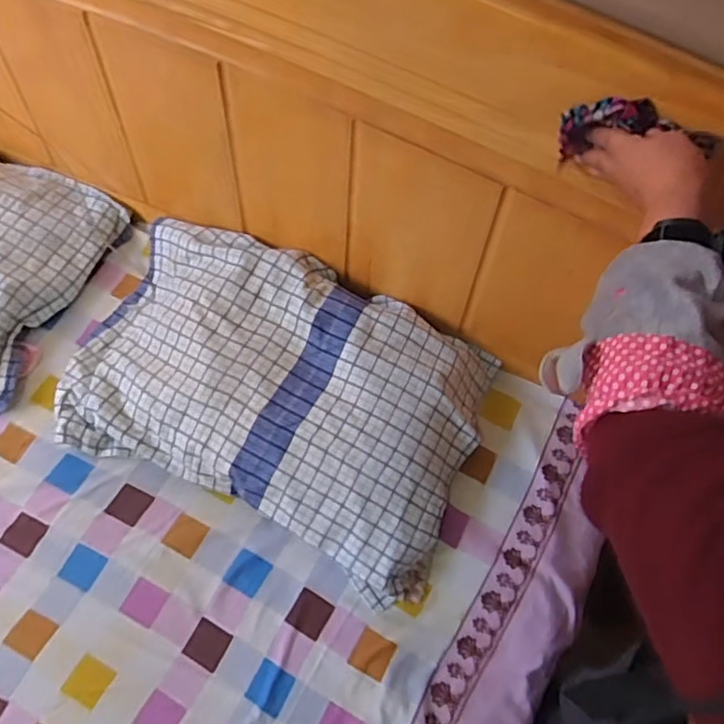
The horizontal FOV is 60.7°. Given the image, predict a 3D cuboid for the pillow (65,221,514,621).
[{"bbox_3d":[-0.135,0.030,0.939,0.615,0.118,0.389,24,66,11],"label":"pillow"}]

